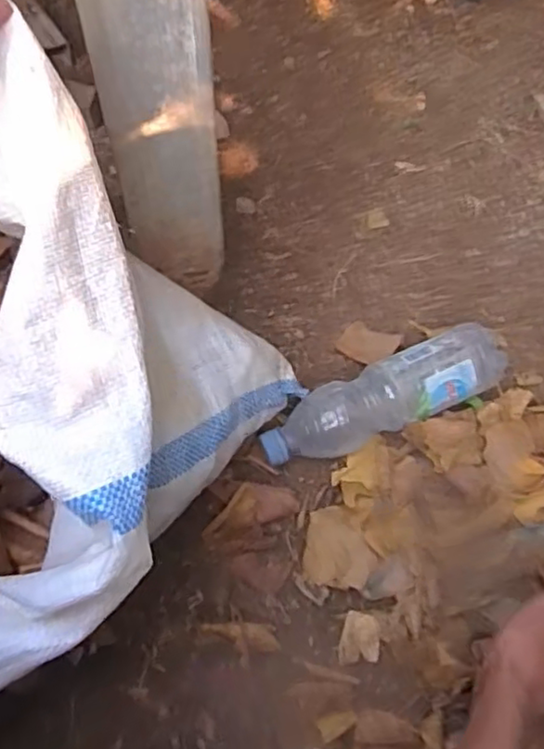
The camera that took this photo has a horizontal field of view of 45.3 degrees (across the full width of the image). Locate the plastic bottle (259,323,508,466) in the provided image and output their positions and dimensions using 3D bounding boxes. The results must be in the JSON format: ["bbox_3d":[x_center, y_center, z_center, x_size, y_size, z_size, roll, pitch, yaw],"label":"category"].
[{"bbox_3d":[0.102,0.025,0.606,0.235,0.080,0.063,-20,64,-11],"label":"plastic bottle"}]

